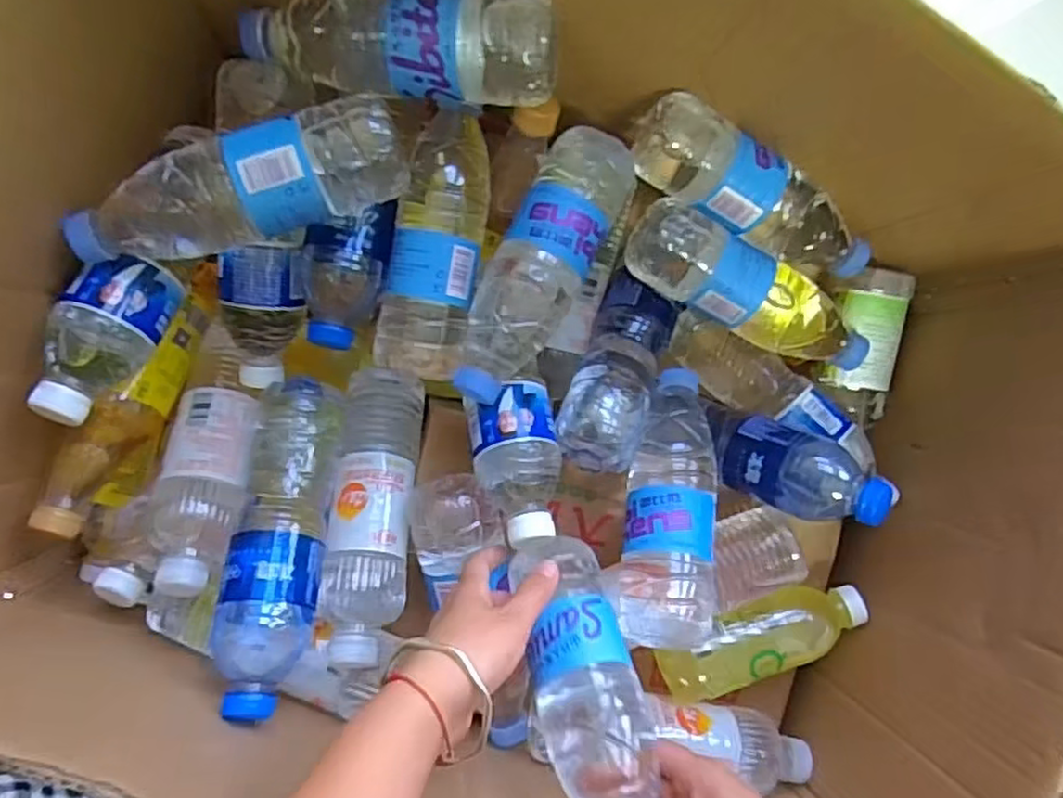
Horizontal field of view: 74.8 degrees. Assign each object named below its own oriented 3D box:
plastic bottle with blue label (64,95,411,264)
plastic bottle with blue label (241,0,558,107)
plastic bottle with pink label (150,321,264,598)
[{"bbox_3d":[-0.184,-0.134,0.443,0.212,0.061,0.067,-16,95,-7],"label":"plastic bottle with blue label"},{"bbox_3d":[-0.083,-0.229,0.456,0.205,0.065,0.059,11,91,16],"label":"plastic bottle with blue label"},{"bbox_3d":[-0.238,0.044,0.517,0.065,0.059,0.203,1,62,-8],"label":"plastic bottle with pink label"}]

